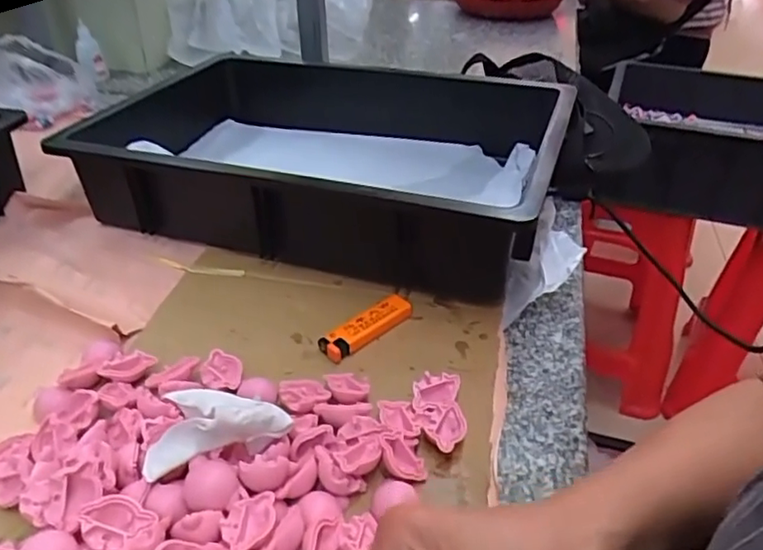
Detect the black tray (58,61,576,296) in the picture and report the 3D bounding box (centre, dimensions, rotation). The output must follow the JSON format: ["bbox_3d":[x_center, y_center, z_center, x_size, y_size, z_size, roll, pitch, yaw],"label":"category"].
[{"bbox_3d":[-0.049,-0.121,0.616,0.409,0.102,0.323,13,38,14],"label":"black tray"}]

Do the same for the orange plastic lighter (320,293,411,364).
[{"bbox_3d":[-0.010,0.040,0.474,0.082,0.016,0.022,-27,45,-34],"label":"orange plastic lighter"}]

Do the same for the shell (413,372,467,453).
[{"bbox_3d":[0.038,0.092,0.404,0.031,0.017,0.058,1,36,-2],"label":"shell"}]

